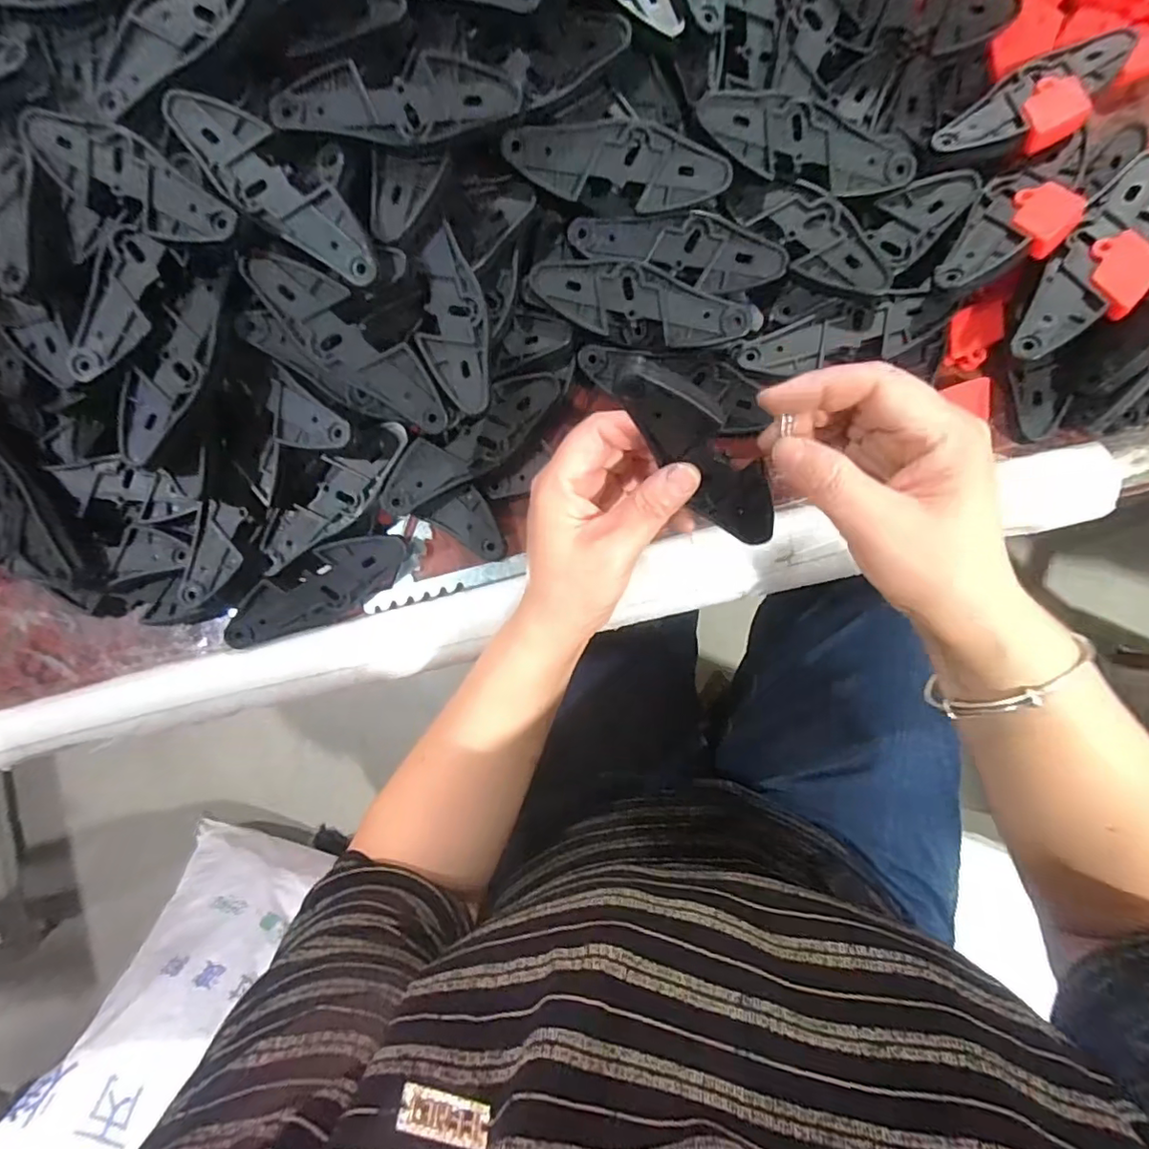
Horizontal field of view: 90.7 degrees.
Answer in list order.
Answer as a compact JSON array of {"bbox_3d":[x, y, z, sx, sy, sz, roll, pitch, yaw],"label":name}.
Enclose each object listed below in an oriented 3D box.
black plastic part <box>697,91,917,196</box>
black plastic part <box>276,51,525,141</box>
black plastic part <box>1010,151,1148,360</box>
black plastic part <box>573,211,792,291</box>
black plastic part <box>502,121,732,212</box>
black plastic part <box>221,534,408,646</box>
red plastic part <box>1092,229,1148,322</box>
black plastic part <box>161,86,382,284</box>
[{"bbox_3d":[0.130,-0.239,0.316,0.123,0.007,0.038,10,105,-7],"label":"black plastic part"},{"bbox_3d":[-0.090,-0.239,0.289,0.121,0.012,0.039,-7,85,5],"label":"black plastic part"},{"bbox_3d":[0.281,-0.169,0.306,0.034,0.007,0.121,34,92,22],"label":"black plastic part"},{"bbox_3d":[0.060,-0.193,0.335,0.123,0.016,0.034,15,87,5],"label":"black plastic part"},{"bbox_3d":[0.025,-0.230,0.318,0.122,0.014,0.038,6,111,-3],"label":"black plastic part"},{"bbox_3d":[-0.161,0.010,0.354,0.122,0.006,0.043,-23,101,1],"label":"black plastic part"},{"bbox_3d":[0.291,-0.160,0.300,0.030,0.006,0.040,-26,75,15],"label":"red plastic part"},{"bbox_3d":[-0.152,-0.197,0.290,0.121,0.007,0.037,41,90,-7],"label":"black plastic part"}]

